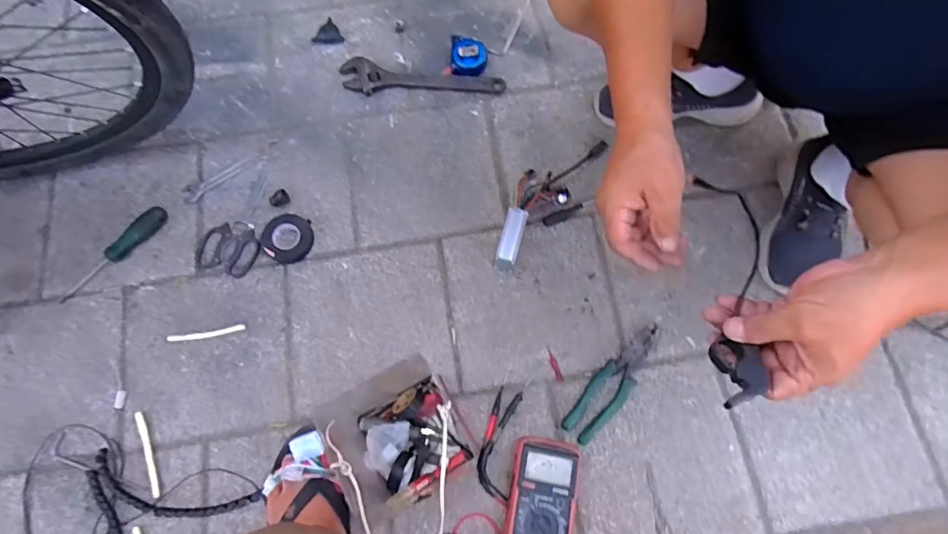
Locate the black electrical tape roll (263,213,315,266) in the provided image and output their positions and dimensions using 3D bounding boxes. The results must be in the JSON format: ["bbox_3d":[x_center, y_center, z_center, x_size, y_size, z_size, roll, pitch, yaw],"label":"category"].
[{"bbox_3d":[-0.298,-0.046,0.808,0.079,0.019,0.078,-1,73,2],"label":"black electrical tape roll"}]

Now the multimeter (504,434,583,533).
[{"bbox_3d":[0.088,0.329,0.673,0.089,0.047,0.187,12,74,6],"label":"multimeter"}]

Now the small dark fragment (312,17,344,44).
[{"bbox_3d":[-0.263,-0.431,0.934,0.054,0.004,0.057,27,76,10],"label":"small dark fragment"}]

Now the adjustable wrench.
[{"bbox_3d":[-0.091,-0.338,0.904,0.289,0.018,0.070,2,73,3],"label":"adjustable wrench"}]

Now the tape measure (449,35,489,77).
[{"bbox_3d":[-0.010,-0.378,0.909,0.070,0.034,0.069,-1,73,2],"label":"tape measure"}]

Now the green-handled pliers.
[{"bbox_3d":[0.206,0.166,0.730,0.052,0.012,0.197,41,78,13],"label":"green-handled pliers"}]

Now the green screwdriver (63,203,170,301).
[{"bbox_3d":[-0.572,-0.019,0.805,0.032,0.027,0.198,41,79,13],"label":"green screwdriver"}]

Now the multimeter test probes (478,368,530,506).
[{"bbox_3d":[0.039,0.242,0.720,0.048,0.014,0.165,11,74,5],"label":"multimeter test probes"}]

